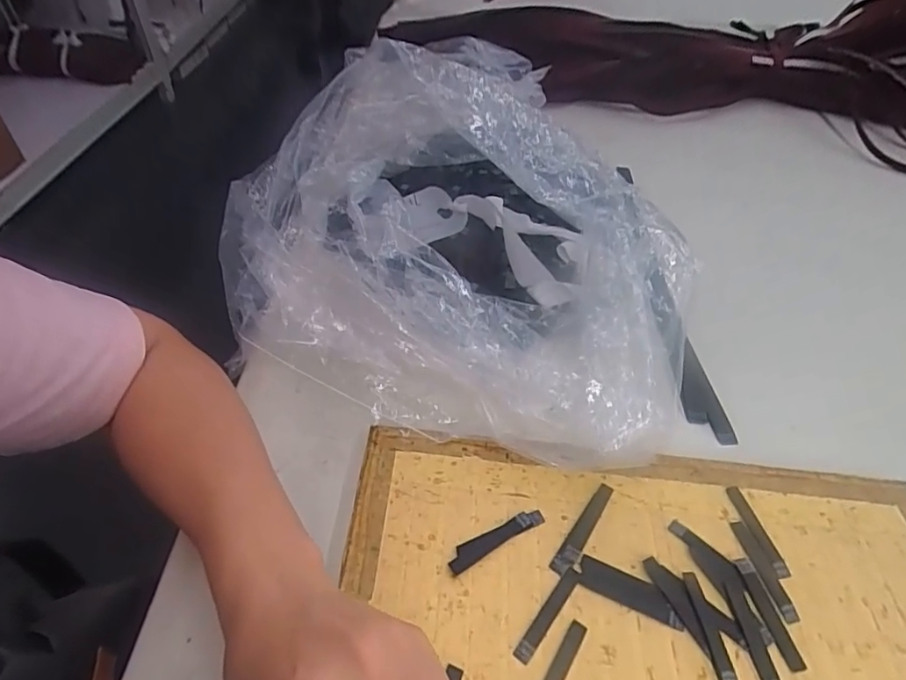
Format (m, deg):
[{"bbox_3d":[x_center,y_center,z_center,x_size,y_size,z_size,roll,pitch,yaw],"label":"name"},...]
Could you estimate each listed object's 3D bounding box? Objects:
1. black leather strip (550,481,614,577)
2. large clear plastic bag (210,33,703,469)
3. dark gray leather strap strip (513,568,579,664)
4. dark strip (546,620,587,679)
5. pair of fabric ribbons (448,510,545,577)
[{"bbox_3d":[0.084,0.118,0.340,0.012,0.004,0.071,30,52,24],"label":"black leather strip"},{"bbox_3d":[0.000,-0.089,0.458,0.406,0.120,0.331,22,49,18],"label":"large clear plastic bag"},{"bbox_3d":[0.054,0.154,0.303,0.010,0.004,0.060,31,52,25],"label":"dark gray leather strap strip"},{"bbox_3d":[0.055,0.176,0.283,0.009,0.004,0.060,27,50,22],"label":"dark strip"},{"bbox_3d":[0.027,0.121,0.331,0.069,0.004,0.013,-20,55,-27],"label":"pair of fabric ribbons"}]

